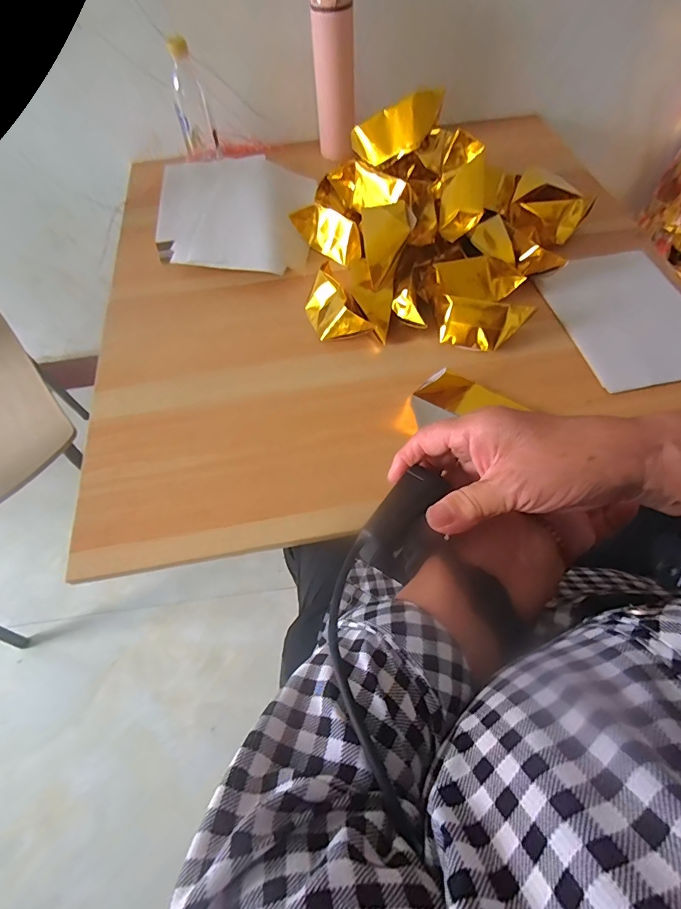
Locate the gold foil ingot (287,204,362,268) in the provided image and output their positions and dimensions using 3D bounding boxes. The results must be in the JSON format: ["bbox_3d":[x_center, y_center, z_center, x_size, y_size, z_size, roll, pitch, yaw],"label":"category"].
[{"bbox_3d":[-0.019,-0.322,0.625,0.033,0.052,0.116,-37,65,-19],"label":"gold foil ingot"}]

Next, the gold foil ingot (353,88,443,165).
[{"bbox_3d":[0.071,-0.417,0.558,0.122,0.047,0.045,-14,55,26],"label":"gold foil ingot"}]

